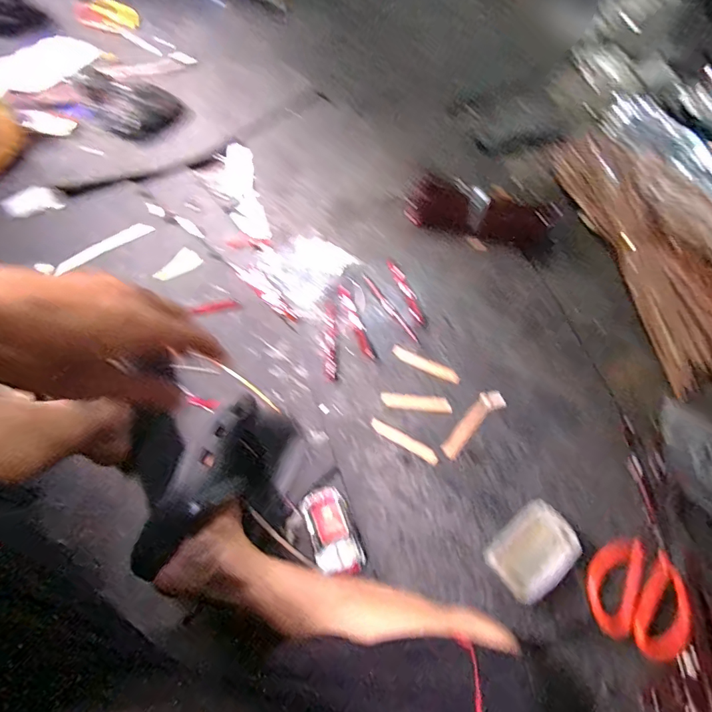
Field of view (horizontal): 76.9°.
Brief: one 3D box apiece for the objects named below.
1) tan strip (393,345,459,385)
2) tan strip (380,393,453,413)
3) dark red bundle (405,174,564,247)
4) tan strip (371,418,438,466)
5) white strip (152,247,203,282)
[{"bbox_3d":[0.111,0.013,0.714,0.113,0.004,0.021,25,70,8],"label":"tan strip"},{"bbox_3d":[0.093,0.072,0.686,0.105,0.005,0.025,5,68,0],"label":"tan strip"},{"bbox_3d":[0.226,-0.265,0.824,0.267,0.046,0.087,18,67,8],"label":"dark red bundle"},{"bbox_3d":[0.072,0.125,0.663,0.110,0.004,0.020,30,70,9],"label":"tan strip"},{"bbox_3d":[-0.318,-0.159,0.806,0.050,0.005,0.080,35,71,11],"label":"white strip"}]

